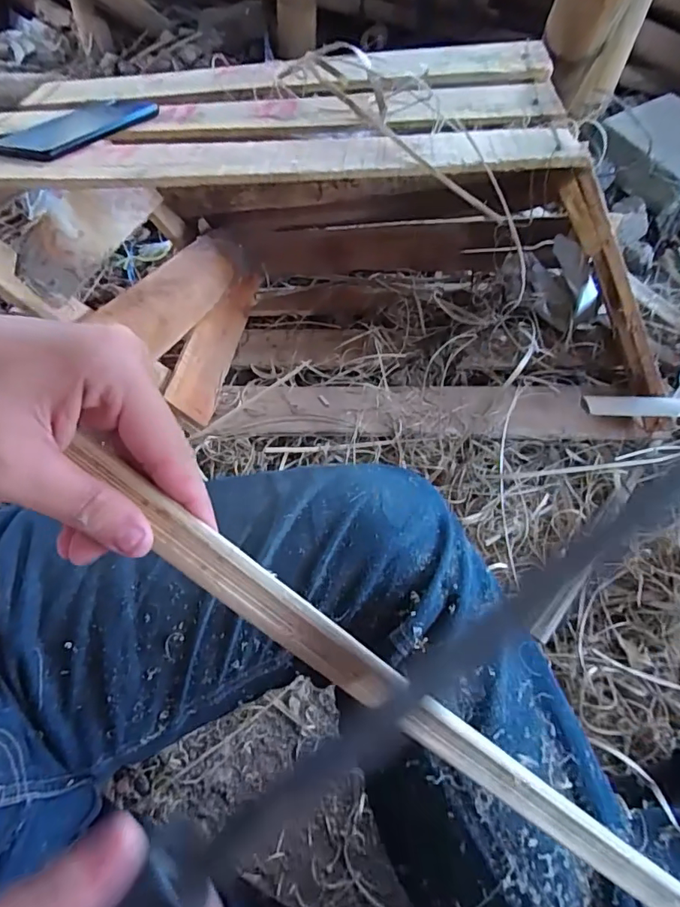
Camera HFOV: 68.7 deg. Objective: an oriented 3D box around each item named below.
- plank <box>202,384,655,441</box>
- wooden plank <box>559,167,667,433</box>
[{"bbox_3d":[0.101,-0.060,0.635,0.533,0.028,0.076,3,60,1],"label":"plank"},{"bbox_3d":[0.287,-0.126,0.497,0.031,0.349,0.018,-11,52,37],"label":"wooden plank"}]

